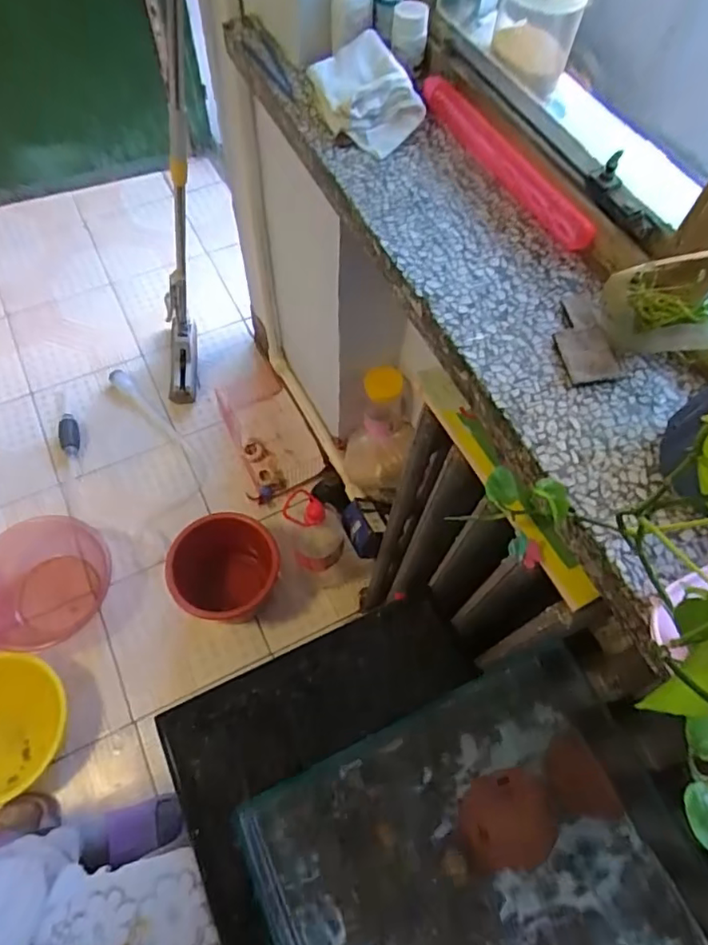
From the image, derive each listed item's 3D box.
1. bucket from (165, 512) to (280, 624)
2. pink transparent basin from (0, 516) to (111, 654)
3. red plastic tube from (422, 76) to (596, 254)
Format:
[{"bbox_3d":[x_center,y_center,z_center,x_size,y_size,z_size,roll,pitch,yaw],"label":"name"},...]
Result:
[{"bbox_3d":[-0.271,0.212,1.201,0.228,0.178,0.217,1,62,-2],"label":"bucket"},{"bbox_3d":[-0.671,0.242,1.206,0.275,0.092,0.259,1,62,-2],"label":"pink transparent basin"},{"bbox_3d":[0.154,-0.319,0.587,0.033,0.030,0.263,-24,66,-14],"label":"red plastic tube"}]

